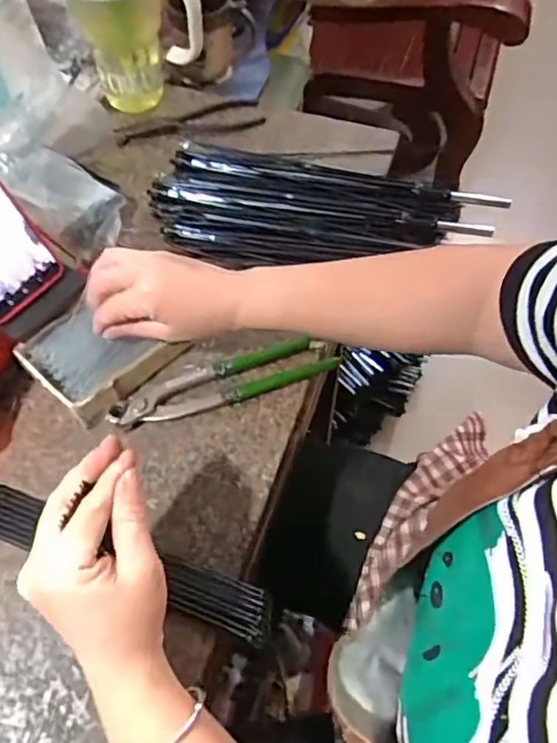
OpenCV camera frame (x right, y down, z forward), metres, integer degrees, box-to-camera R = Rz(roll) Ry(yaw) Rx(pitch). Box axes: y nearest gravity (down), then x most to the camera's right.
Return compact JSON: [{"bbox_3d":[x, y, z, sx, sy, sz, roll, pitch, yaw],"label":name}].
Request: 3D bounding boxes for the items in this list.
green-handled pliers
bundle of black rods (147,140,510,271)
[{"bbox_3d":[-0.046,0.006,0.501,0.189,0.023,0.044,-17,61,-8],"label":"green-handled pliers"},{"bbox_3d":[0.045,-0.163,0.598,0.340,0.031,0.142,6,60,6],"label":"bundle of black rods"}]

